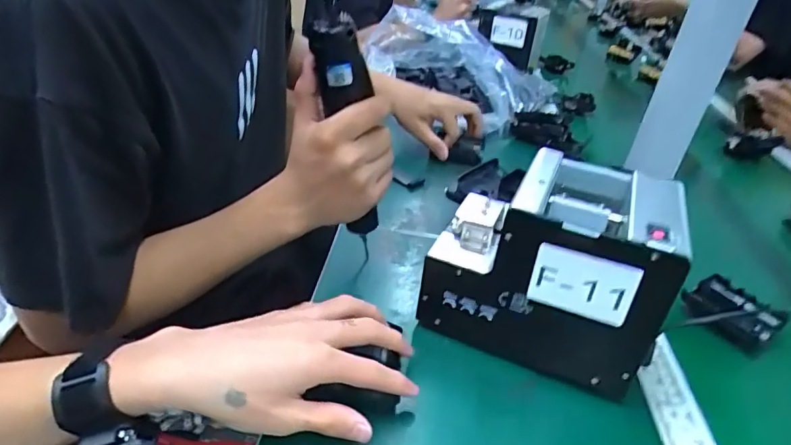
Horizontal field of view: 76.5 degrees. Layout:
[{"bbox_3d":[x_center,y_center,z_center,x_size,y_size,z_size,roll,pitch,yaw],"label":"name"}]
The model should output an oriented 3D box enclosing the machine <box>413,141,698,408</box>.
[{"bbox_3d":[0.133,0.033,0.439,0.177,0.145,0.119,19,35,18],"label":"machine"}]

